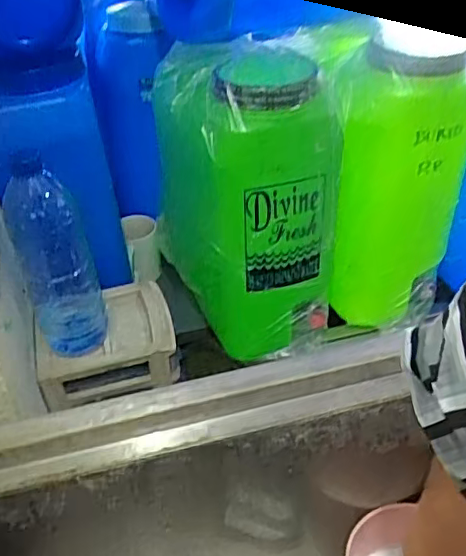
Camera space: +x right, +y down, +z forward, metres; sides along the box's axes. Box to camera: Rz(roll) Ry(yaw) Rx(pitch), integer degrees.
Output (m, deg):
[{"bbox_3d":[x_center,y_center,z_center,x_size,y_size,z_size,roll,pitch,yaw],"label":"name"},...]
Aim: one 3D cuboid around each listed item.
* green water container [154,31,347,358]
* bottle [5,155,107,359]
[{"bbox_3d":[0.026,-0.111,0.794,0.228,0.368,0.210,-4,39,-1],"label":"green water container"},{"bbox_3d":[-0.190,-0.017,0.635,0.074,0.225,0.059,-16,41,-17],"label":"bottle"}]

